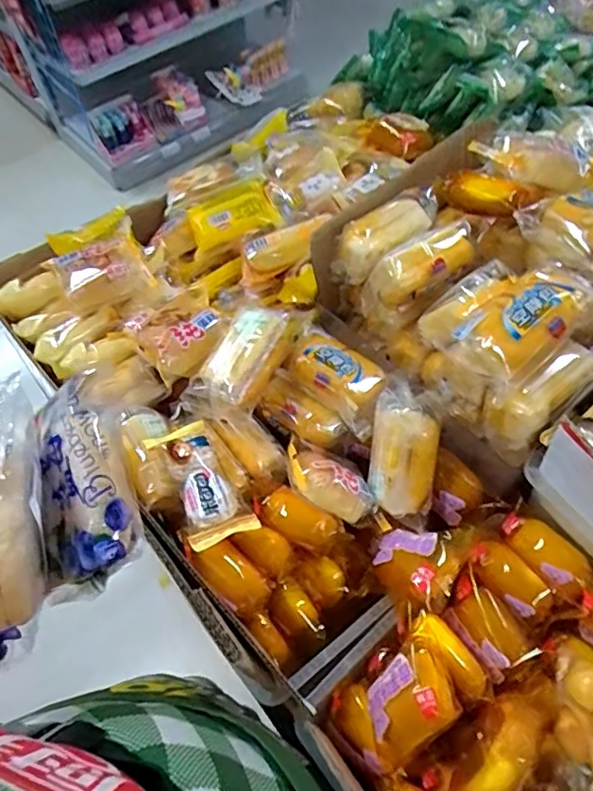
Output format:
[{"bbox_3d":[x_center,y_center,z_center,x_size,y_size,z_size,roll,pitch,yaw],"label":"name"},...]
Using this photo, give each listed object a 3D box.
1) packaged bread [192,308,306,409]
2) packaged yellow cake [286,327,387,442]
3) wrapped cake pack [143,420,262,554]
[{"bbox_3d":[-0.045,-0.053,0.591,0.058,0.037,0.136,26,62,19],"label":"packaged bread"},{"bbox_3d":[0.044,-0.019,0.602,0.066,0.043,0.138,-38,62,-19],"label":"packaged yellow cake"},{"bbox_3d":[-0.096,0.079,0.547,0.061,0.030,0.134,-27,59,-13],"label":"wrapped cake pack"}]

